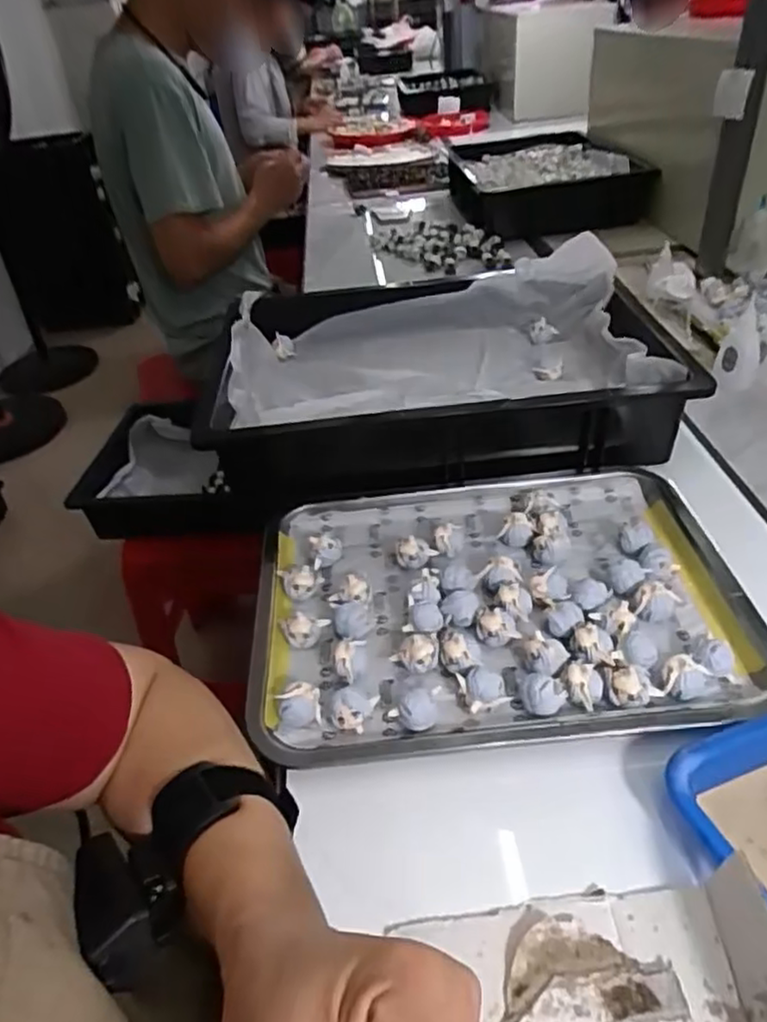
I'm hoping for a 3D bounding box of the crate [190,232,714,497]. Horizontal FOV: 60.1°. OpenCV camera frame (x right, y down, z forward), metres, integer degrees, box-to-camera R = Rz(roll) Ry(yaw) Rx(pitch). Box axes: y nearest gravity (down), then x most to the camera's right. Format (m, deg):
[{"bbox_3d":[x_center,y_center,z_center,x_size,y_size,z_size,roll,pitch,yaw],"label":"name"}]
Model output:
[{"bbox_3d":[0.056,-0.192,0.803,0.471,0.107,0.467,-3,38,5],"label":"crate"}]

